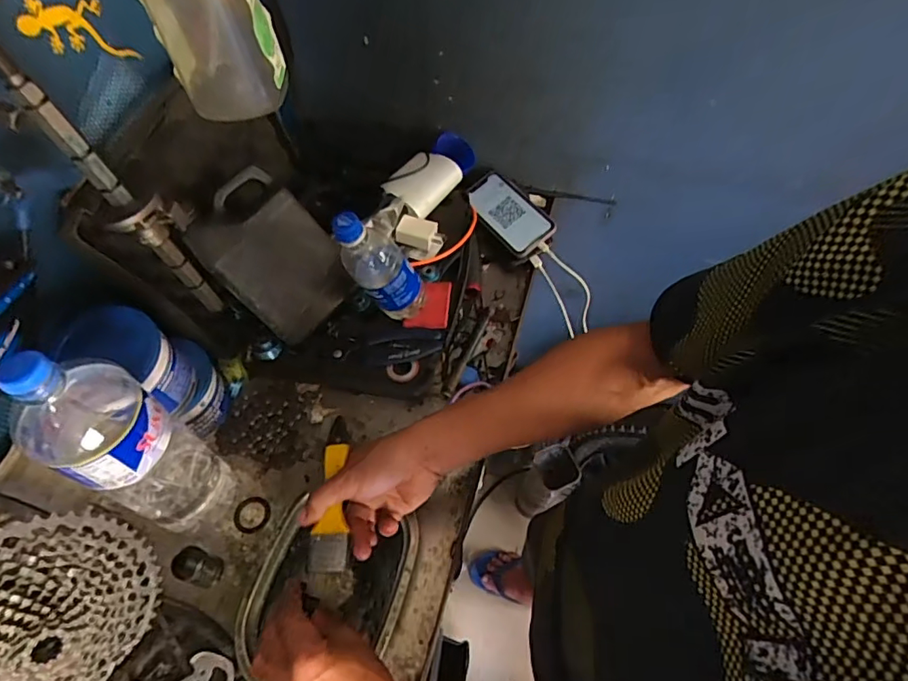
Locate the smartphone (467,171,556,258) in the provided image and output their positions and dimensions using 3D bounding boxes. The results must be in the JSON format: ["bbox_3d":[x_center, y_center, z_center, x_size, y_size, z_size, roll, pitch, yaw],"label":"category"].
[{"bbox_3d":[0.085,-0.198,0.800,0.078,0.015,0.156,-40,68,-3],"label":"smartphone"}]

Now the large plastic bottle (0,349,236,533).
[{"bbox_3d":[-0.297,0.100,0.478,0.091,0.303,0.085,30,63,17],"label":"large plastic bottle"}]

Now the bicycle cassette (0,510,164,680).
[{"bbox_3d":[-0.361,0.256,0.451,0.046,0.189,0.197,6,44,42],"label":"bicycle cassette"}]

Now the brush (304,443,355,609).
[{"bbox_3d":[-0.114,0.167,0.485,0.040,0.013,0.140,-3,60,-2],"label":"brush"}]

